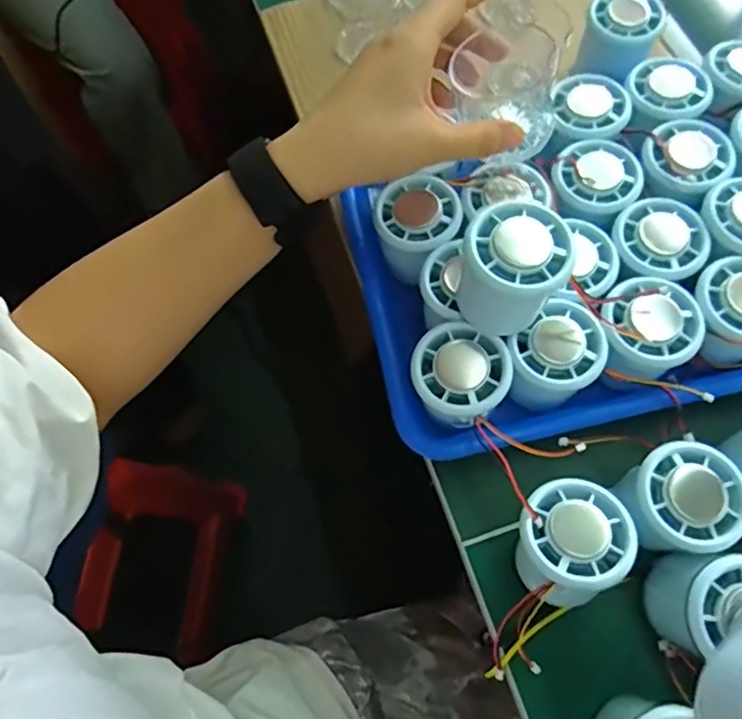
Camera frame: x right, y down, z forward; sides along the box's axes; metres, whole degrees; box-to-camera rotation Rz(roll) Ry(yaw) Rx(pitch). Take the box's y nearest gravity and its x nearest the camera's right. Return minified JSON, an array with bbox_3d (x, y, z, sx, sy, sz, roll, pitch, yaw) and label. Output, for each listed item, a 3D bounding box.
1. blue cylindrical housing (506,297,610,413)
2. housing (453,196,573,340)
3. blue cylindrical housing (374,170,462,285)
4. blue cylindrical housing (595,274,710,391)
[{"bbox_3d":[0.111,0.001,0.357,0.054,0.044,0.047,-39,72,-13],"label":"blue cylindrical housing"},{"bbox_3d":[0.077,-0.048,0.325,0.053,0.060,0.055,-1,68,1],"label":"housing"},{"bbox_3d":[0.031,-0.085,0.398,0.054,0.048,0.057,-1,68,1],"label":"blue cylindrical housing"},{"bbox_3d":[0.165,-0.012,0.358,0.058,0.042,0.056,-1,68,1],"label":"blue cylindrical housing"}]

